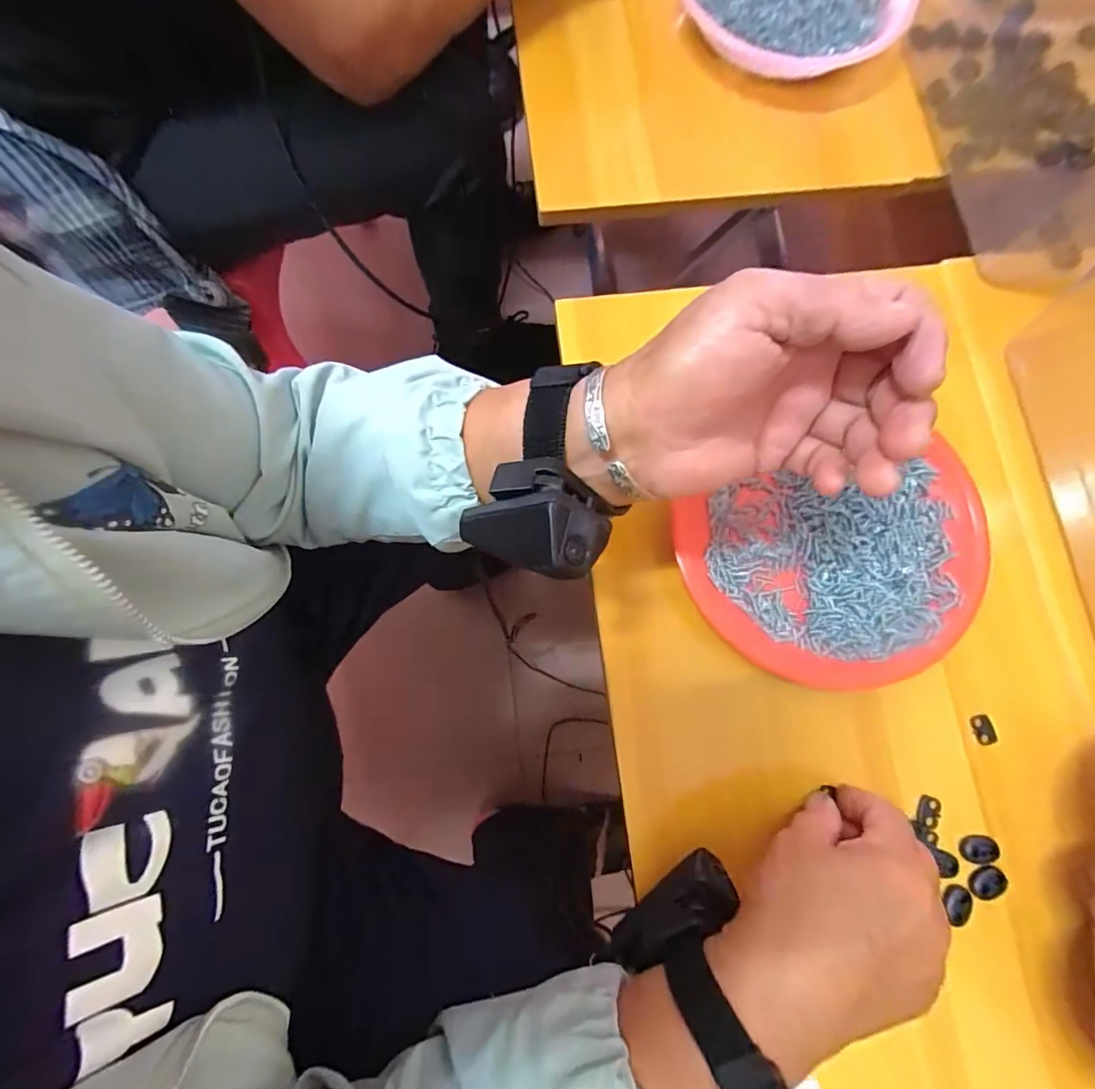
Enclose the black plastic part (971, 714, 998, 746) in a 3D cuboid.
[{"bbox_3d":[0.275,0.117,0.325,0.011,0.004,0.018,-8,79,-2],"label":"black plastic part"}]

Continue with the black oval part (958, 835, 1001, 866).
[{"bbox_3d":[0.258,0.183,0.308,0.022,0.004,0.015,1,79,0],"label":"black oval part"}]

